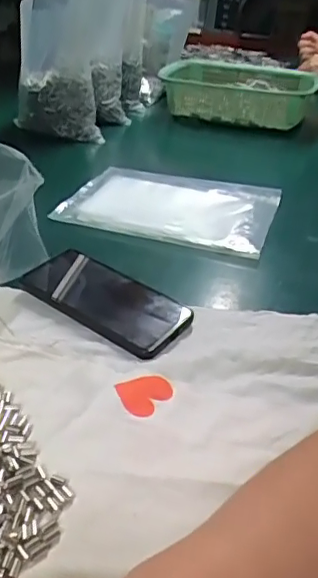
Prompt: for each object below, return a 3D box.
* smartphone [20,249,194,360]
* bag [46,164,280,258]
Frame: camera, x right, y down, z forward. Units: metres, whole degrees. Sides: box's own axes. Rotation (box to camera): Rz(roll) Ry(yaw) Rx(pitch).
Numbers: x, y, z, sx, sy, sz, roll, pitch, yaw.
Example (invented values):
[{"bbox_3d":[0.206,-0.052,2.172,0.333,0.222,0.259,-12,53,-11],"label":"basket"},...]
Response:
[{"bbox_3d":[-0.051,0.008,0.535,0.164,0.017,0.079,25,37,28],"label":"smartphone"},{"bbox_3d":[0.016,-0.113,0.726,0.260,0.016,0.176,14,33,13],"label":"bag"}]

